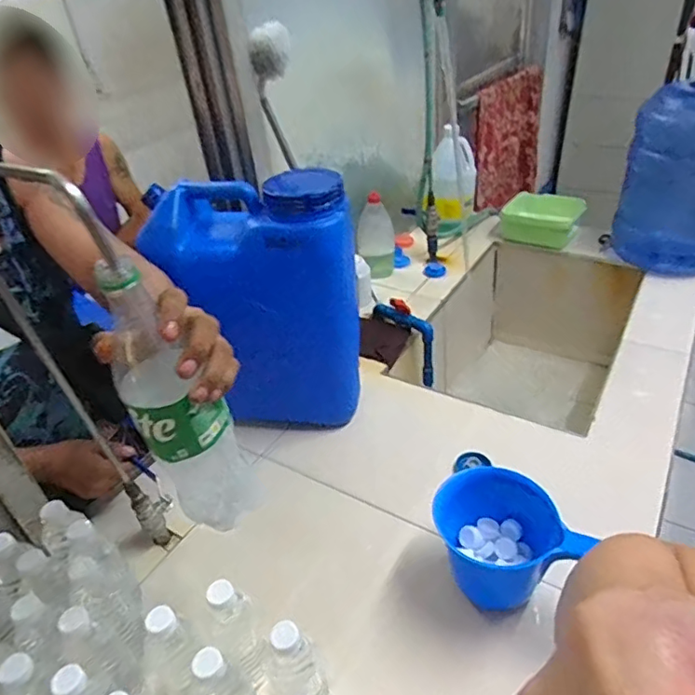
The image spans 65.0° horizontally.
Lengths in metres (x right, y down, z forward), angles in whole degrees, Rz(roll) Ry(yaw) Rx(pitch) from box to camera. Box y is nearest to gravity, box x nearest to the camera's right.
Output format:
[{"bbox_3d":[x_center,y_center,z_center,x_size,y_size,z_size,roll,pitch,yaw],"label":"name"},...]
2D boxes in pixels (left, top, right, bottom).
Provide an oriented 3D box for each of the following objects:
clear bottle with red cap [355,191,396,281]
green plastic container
[{"bbox_3d":[0.071,-0.286,1.362,0.091,0.189,0.063,-2,36,7],"label":"clear bottle with red cap"},{"bbox_3d":[0.531,-0.357,1.502,0.207,0.100,0.133,13,40,26],"label":"green plastic container"}]

